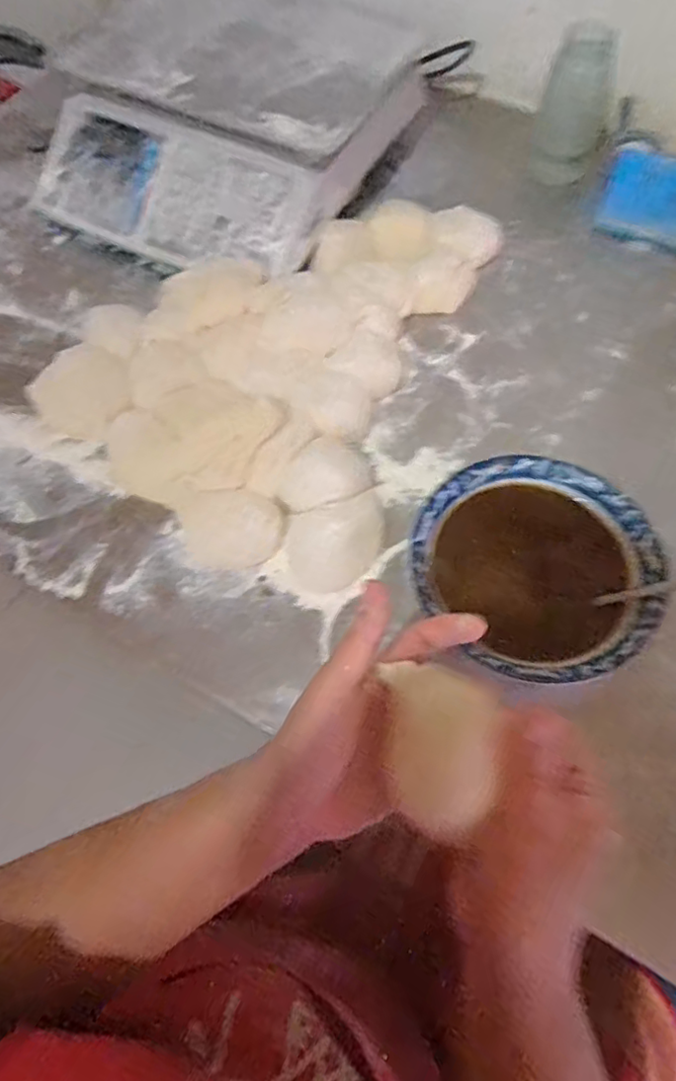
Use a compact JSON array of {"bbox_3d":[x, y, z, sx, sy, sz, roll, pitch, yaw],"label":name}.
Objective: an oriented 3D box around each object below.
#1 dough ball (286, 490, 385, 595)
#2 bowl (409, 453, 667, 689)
[{"bbox_3d":[0.000,0.004,0.487,0.081,0.033,0.062,-13,64,-4],"label":"dough ball"},{"bbox_3d":[0.142,0.025,0.459,0.168,0.056,0.168,-1,64,2],"label":"bowl"}]

